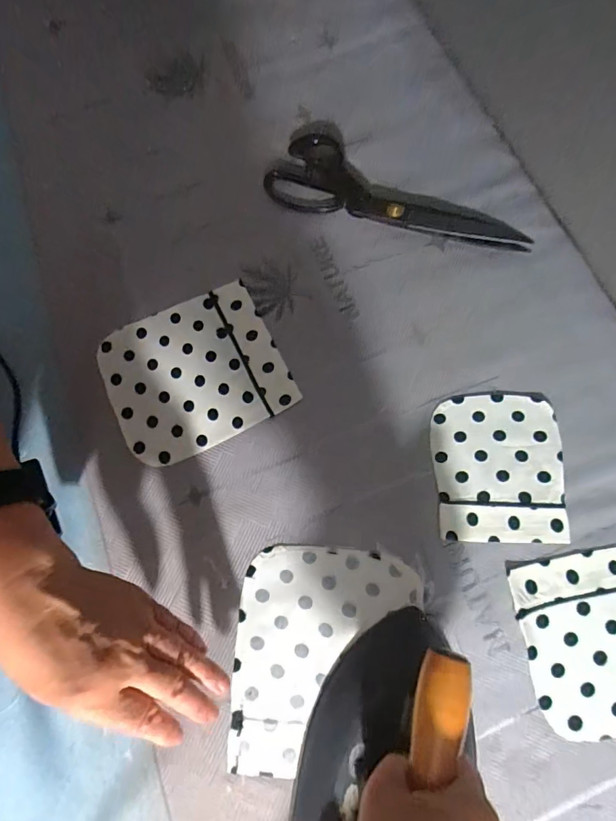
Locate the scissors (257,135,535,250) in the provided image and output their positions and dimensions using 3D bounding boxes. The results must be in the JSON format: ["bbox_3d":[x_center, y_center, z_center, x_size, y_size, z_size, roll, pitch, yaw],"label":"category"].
[{"bbox_3d":[0.098,-0.241,0.495,0.294,0.023,0.081,19,75,7],"label":"scissors"}]

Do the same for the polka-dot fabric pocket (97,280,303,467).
[{"bbox_3d":[-0.115,-0.037,0.447,0.169,0.006,0.155,-27,74,-6],"label":"polka-dot fabric pocket"}]

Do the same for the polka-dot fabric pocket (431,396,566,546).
[{"bbox_3d":[0.178,0.052,0.415,0.116,0.006,0.136,0,73,2],"label":"polka-dot fabric pocket"}]

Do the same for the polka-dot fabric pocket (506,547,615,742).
[{"bbox_3d":[0.244,0.193,0.372,0.120,0.005,0.136,-11,73,-2],"label":"polka-dot fabric pocket"}]

